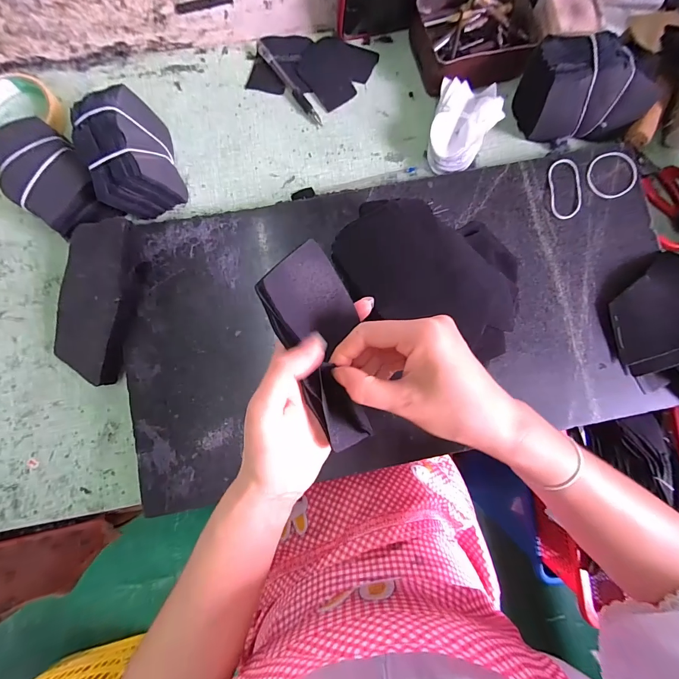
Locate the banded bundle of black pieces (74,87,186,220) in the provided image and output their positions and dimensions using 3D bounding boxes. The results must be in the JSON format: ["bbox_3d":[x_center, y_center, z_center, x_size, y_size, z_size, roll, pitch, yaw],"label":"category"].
[{"bbox_3d":[-0.219,-0.196,0.363,0.069,0.078,0.124,-19,83,-4],"label":"banded bundle of black pieces"}]

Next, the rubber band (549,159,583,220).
[{"bbox_3d":[0.253,-0.168,0.382,0.037,0.004,0.068,0,82,-1],"label":"rubber band"}]

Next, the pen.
[{"bbox_3d":[-0.061,-0.309,0.412,0.011,0.008,0.123,-37,84,-6],"label":"pen"}]

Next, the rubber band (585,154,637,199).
[{"bbox_3d":[0.309,-0.185,0.386,0.064,0.006,0.052,-20,81,-7],"label":"rubber band"}]

